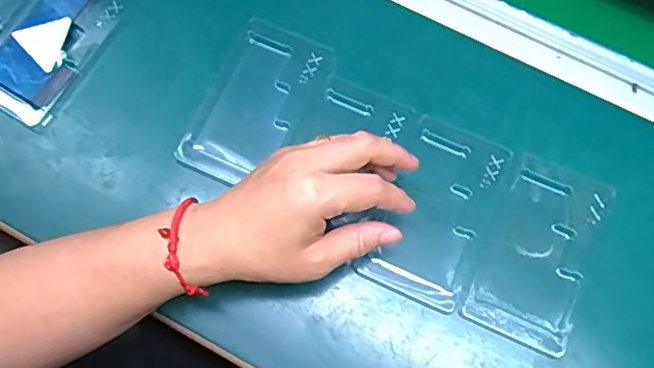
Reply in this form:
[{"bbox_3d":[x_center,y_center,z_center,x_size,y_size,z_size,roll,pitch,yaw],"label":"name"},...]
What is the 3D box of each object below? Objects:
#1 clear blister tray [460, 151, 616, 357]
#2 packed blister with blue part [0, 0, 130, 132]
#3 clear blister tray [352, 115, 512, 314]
[{"bbox_3d":[0.150,0.046,0.402,0.069,0.006,0.129,23,74,6],"label":"clear blister tray"},{"bbox_3d":[-0.215,-0.110,0.442,0.076,0.012,0.124,32,75,9],"label":"packed blister with blue part"},{"bbox_3d":[0.077,0.019,0.410,0.069,0.011,0.128,23,74,6],"label":"clear blister tray"}]

